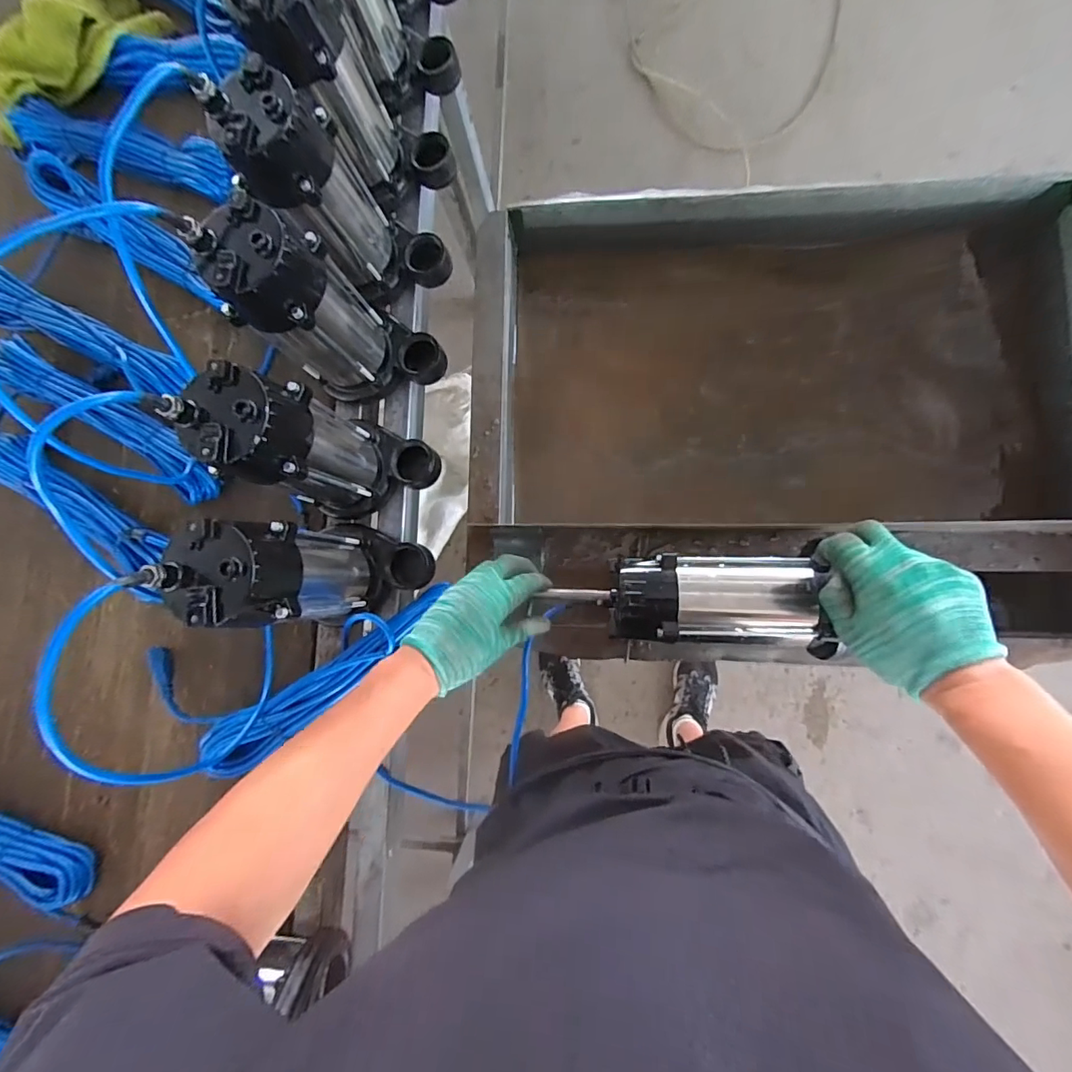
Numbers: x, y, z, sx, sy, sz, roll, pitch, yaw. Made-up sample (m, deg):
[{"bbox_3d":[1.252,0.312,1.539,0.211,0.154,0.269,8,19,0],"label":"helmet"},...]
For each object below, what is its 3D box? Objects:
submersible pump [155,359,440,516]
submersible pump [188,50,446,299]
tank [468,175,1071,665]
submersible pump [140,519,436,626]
[{"bbox_3d":[-0.216,-0.100,0.509,0.162,0.223,0.103,-22,82,3],"label":"submersible pump"},{"bbox_3d":[-0.203,-0.353,0.534,0.149,0.222,0.105,26,87,8],"label":"submersible pump"},{"bbox_3d":[0.304,-0.152,0.672,0.748,0.186,0.604,1,84,6],"label":"tank"},{"bbox_3d":[-0.217,0.037,0.503,0.156,0.238,0.108,13,85,7],"label":"submersible pump"}]

